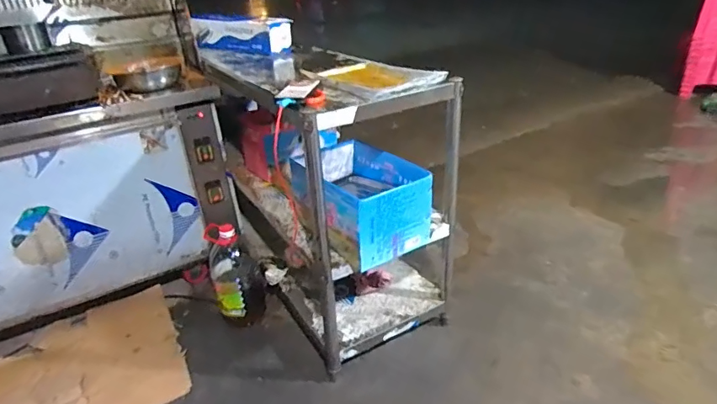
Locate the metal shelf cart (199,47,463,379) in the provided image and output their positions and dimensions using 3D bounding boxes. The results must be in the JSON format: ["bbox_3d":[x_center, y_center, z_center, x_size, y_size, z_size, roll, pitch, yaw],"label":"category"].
[{"bbox_3d":[-0.099,-0.048,1.507,0.451,0.756,0.843,-20,30,-28],"label":"metal shelf cart"}]

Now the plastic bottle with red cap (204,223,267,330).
[{"bbox_3d":[-0.428,0.240,1.554,0.172,0.306,0.135,9,29,27],"label":"plastic bottle with red cap"}]

